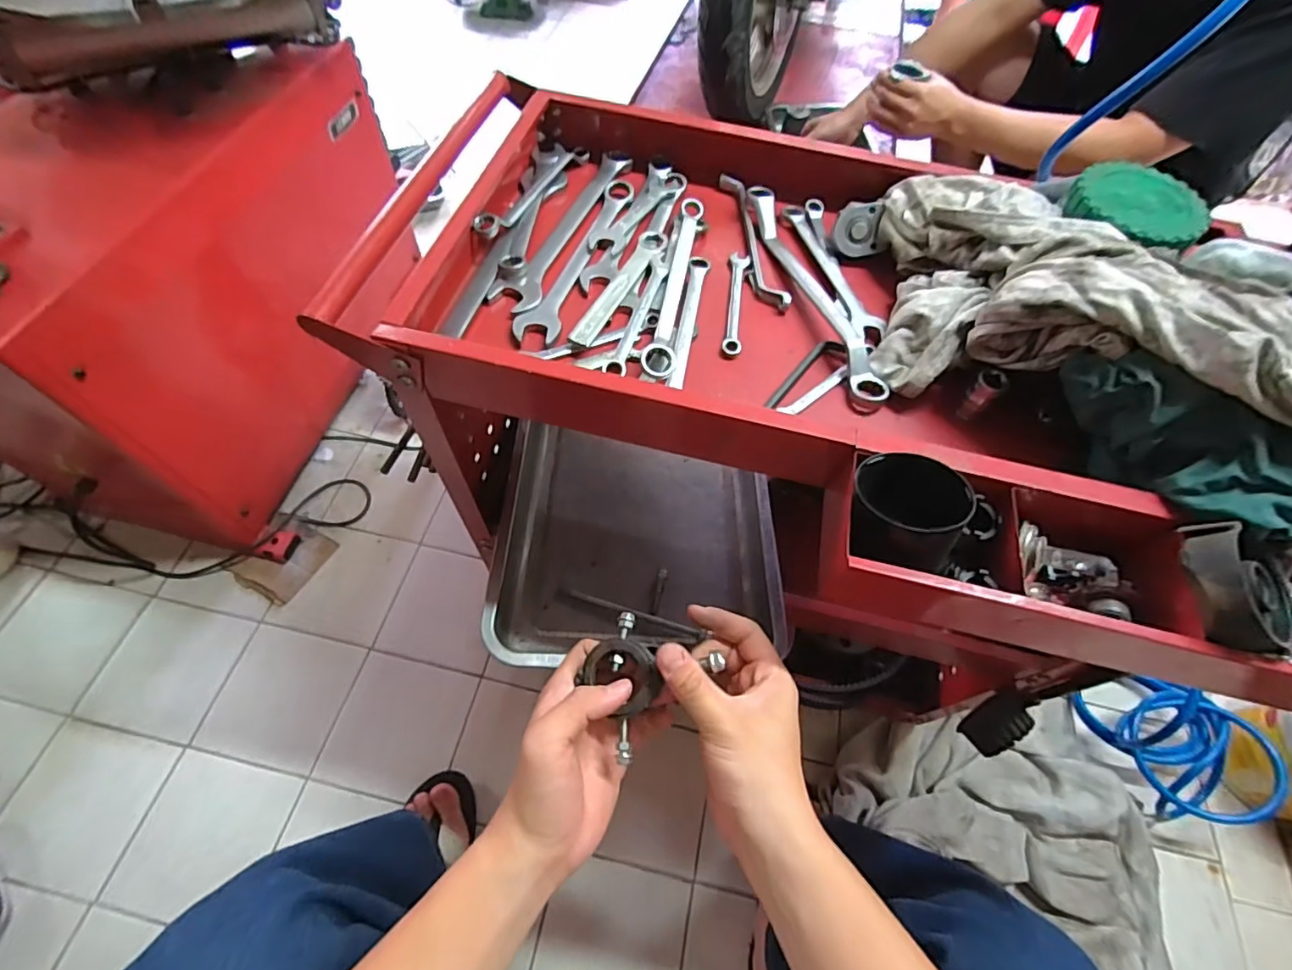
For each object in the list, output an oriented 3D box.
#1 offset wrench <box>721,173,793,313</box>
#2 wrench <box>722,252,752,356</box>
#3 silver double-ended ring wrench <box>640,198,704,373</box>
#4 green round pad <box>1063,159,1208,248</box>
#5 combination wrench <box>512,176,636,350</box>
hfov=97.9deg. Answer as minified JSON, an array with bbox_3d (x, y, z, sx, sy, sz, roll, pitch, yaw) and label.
[{"bbox_3d":[0.096,-0.229,0.523,0.023,0.015,0.176,-7,61,-9],"label":"offset wrench"},{"bbox_3d":[0.079,-0.159,0.488,0.018,0.006,0.121,8,59,0],"label":"wrench"},{"bbox_3d":[0.028,-0.174,0.479,0.024,0.019,0.215,11,60,2],"label":"silver double-ended ring wrench"},{"bbox_3d":[0.377,-0.212,0.433,0.087,0.019,0.084,2,60,-3],"label":"green round pad"},{"bbox_3d":[-0.059,-0.205,0.502,0.035,0.012,0.214,18,60,6],"label":"combination wrench"}]

